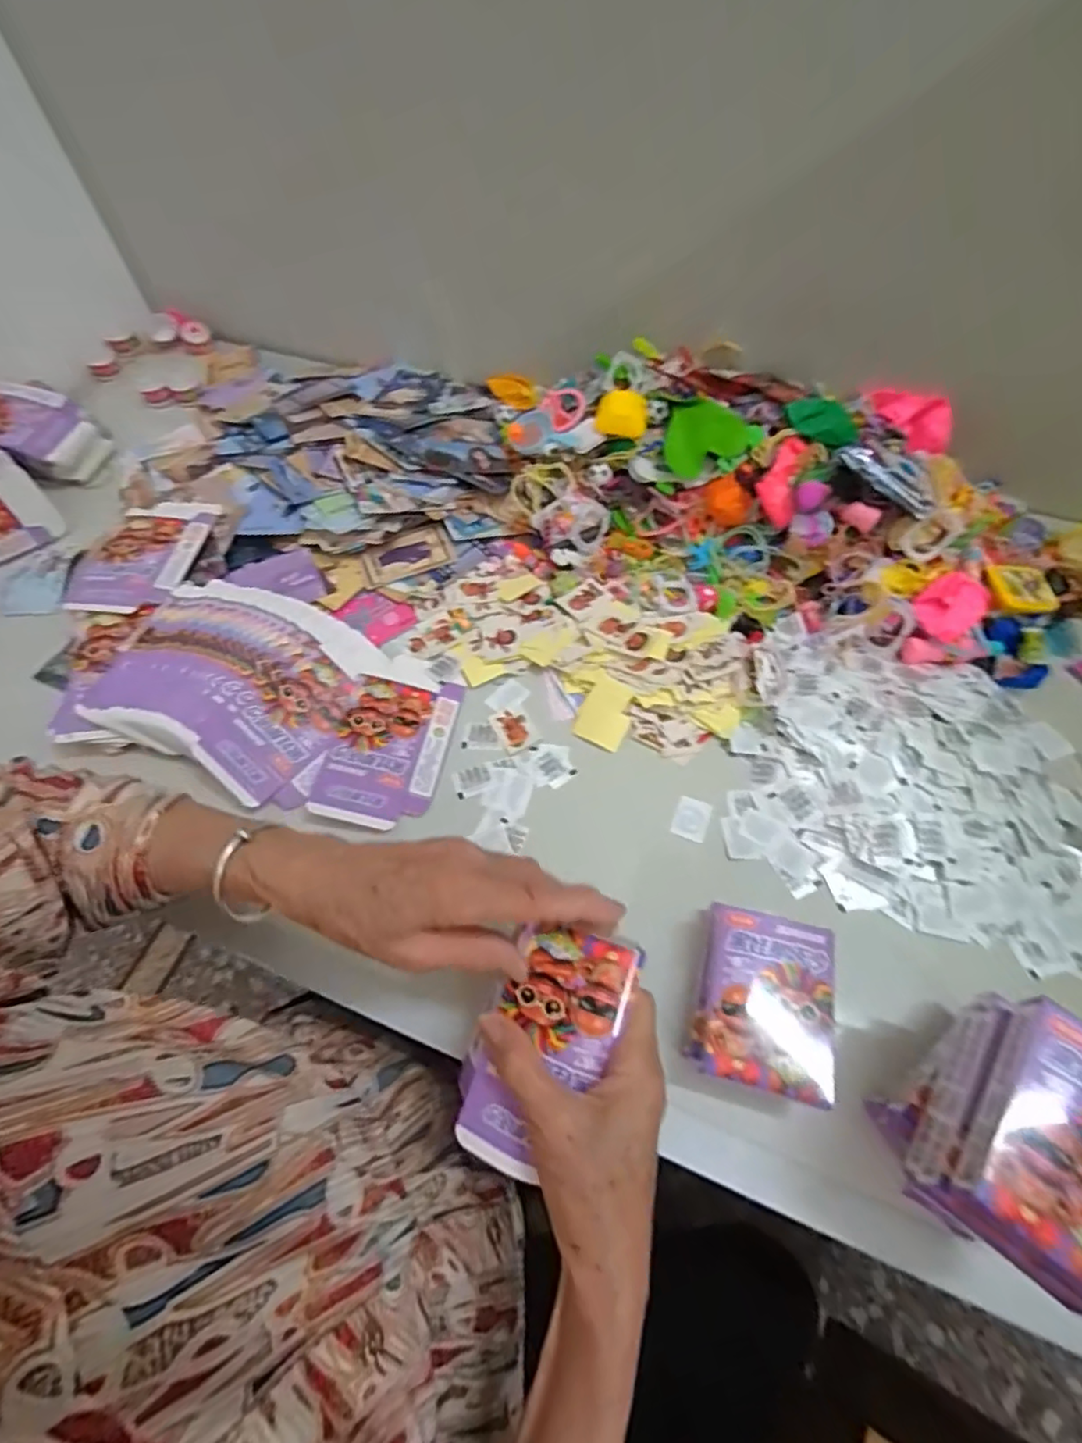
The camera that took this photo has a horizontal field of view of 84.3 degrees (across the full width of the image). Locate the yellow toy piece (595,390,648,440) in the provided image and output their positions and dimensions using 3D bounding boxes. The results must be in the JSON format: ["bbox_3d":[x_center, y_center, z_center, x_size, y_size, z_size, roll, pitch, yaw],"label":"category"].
[{"bbox_3d":[0.075,-0.285,0.550,0.045,0.019,0.041,7,60,5],"label":"yellow toy piece"}]

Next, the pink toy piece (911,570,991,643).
[{"bbox_3d":[0.311,-0.088,0.455,0.041,0.028,0.045,-1,60,1],"label":"pink toy piece"}]

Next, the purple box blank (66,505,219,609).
[{"bbox_3d":[-0.352,-0.149,0.529,0.094,0.010,0.138,2,57,-2],"label":"purple box blank"}]

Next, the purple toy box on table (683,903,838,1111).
[{"bbox_3d":[0.126,0.163,0.349,0.071,0.054,0.090,13,61,9],"label":"purple toy box on table"}]

